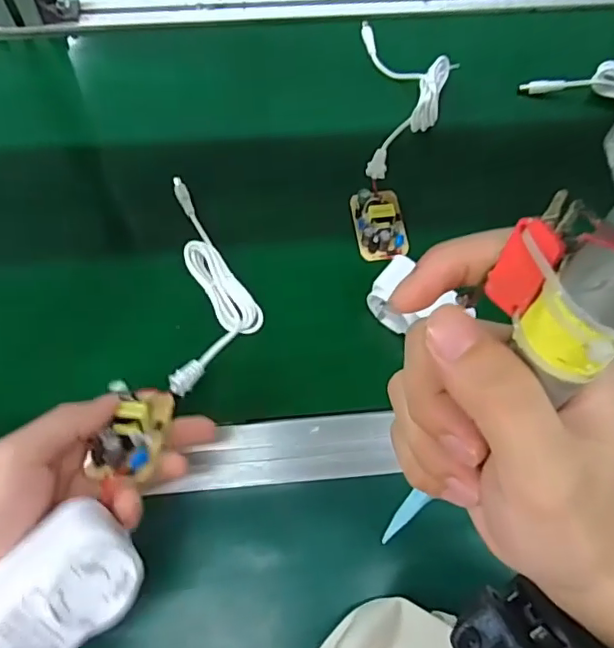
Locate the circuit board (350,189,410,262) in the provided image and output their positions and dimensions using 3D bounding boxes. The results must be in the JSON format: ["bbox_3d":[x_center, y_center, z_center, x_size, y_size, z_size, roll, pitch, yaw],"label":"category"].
[{"bbox_3d":[0.057,-0.079,0.434,0.040,0.019,0.065,-5,65,-2],"label":"circuit board"}]

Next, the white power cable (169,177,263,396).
[{"bbox_3d":[-0.066,-0.041,0.397,0.056,0.046,0.192,-7,65,-3],"label":"white power cable"}]

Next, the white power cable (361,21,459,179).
[{"bbox_3d":[0.090,-0.204,0.493,0.078,0.028,0.197,1,65,1],"label":"white power cable"}]

